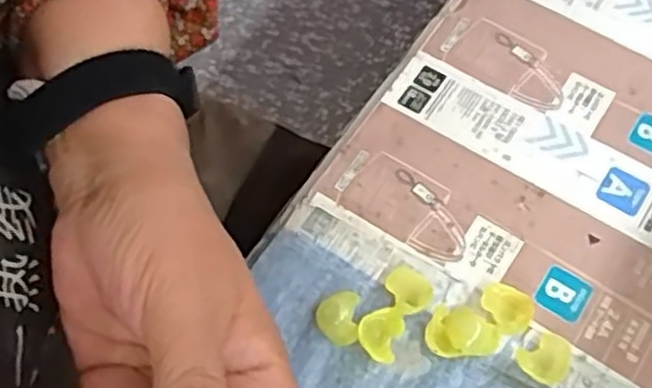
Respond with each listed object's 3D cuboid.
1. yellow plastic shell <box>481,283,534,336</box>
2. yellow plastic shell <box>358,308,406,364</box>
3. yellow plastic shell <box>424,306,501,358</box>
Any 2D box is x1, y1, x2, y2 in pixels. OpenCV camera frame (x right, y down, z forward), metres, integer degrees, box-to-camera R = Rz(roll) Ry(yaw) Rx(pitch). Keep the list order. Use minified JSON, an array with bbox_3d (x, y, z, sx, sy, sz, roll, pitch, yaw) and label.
[{"bbox_3d":[0.076,0.049,0.308,0.021,0.007,0.018,31,69,18],"label":"yellow plastic shell"},{"bbox_3d":[0.022,0.059,0.303,0.017,0.011,0.023,17,65,12],"label":"yellow plastic shell"},{"bbox_3d":[0.057,0.058,0.303,0.030,0.010,0.020,0,62,4],"label":"yellow plastic shell"}]

